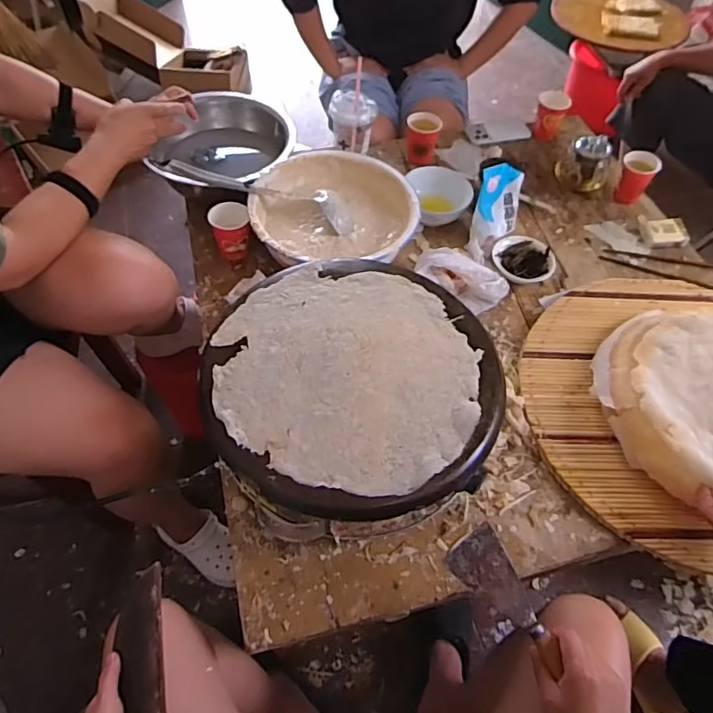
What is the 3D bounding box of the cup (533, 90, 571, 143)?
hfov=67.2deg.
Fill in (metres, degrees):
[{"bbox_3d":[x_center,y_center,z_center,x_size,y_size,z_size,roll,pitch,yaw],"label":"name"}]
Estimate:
[{"bbox_3d":[0.456,-0.568,1.272,0.068,0.089,0.080,25,58,14],"label":"cup"}]

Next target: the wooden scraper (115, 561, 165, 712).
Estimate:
[{"bbox_3d":[-0.220,0.310,0.551,0.059,0.013,0.170,-38,46,15],"label":"wooden scraper"}]

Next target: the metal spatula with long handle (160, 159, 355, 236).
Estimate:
[{"bbox_3d":[-0.166,-0.308,0.974,0.343,0.043,0.082,14,55,-9],"label":"metal spatula with long handle"}]

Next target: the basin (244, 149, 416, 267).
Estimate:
[{"bbox_3d":[-0.042,-0.253,1.006,0.290,0.101,0.317,1,56,-2],"label":"basin"}]

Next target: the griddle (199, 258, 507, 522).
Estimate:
[{"bbox_3d":[-0.006,0.017,0.699,0.365,0.027,0.371,1,56,-2],"label":"griddle"}]

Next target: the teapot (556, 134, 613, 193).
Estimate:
[{"bbox_3d":[0.498,-0.424,1.166,0.104,0.095,0.110,24,58,13],"label":"teapot"}]

